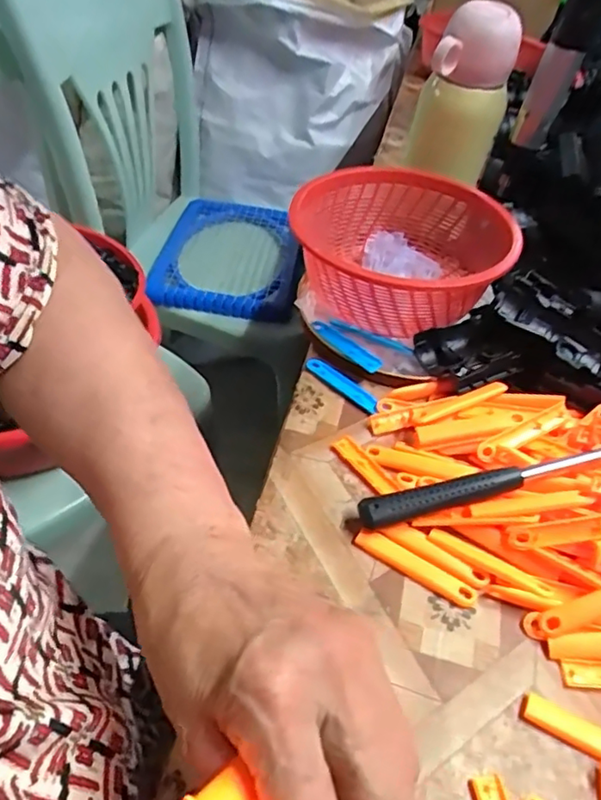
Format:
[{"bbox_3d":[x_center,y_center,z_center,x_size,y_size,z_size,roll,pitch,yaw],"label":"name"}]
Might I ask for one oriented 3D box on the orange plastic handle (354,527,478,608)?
[{"bbox_3d":[0.069,0.099,0.352,0.076,0.006,0.014,27,50,18],"label":"orange plastic handle"}]

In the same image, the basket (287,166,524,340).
[{"bbox_3d":[0.085,-0.124,0.504,0.171,0.082,0.182,3,47,-3],"label":"basket"}]

